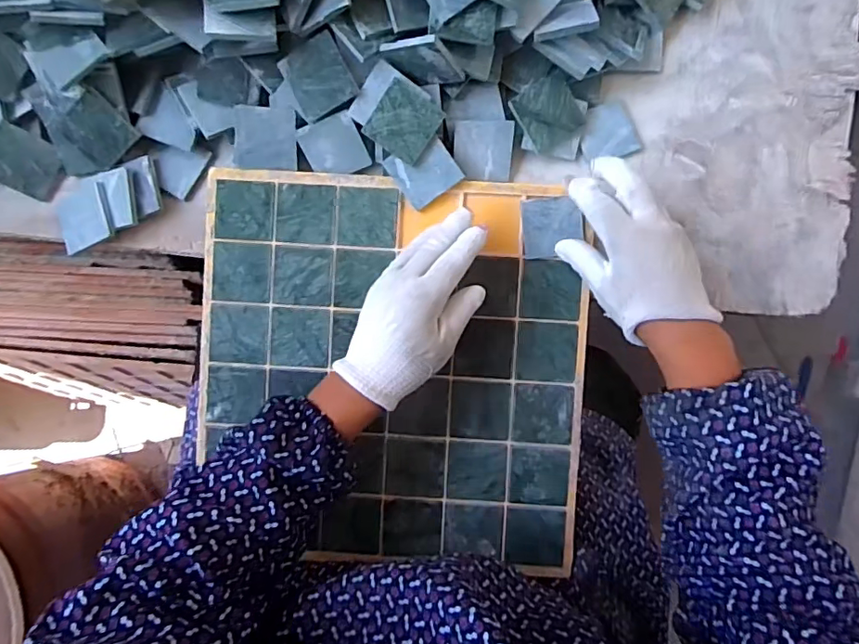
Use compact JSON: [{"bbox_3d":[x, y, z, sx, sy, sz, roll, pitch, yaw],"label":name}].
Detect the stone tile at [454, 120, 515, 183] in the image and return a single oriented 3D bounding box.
[{"bbox_3d":[0.046,-0.146,0.451,0.049,0.004,0.049,1,116,0],"label":"stone tile"}]

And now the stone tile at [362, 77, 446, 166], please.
[{"bbox_3d":[-0.020,-0.162,0.426,0.050,0.005,0.050,33,105,-10],"label":"stone tile"}]

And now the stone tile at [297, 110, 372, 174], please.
[{"bbox_3d":[-0.082,-0.149,0.452,0.050,0.004,0.048,-18,122,12],"label":"stone tile"}]

